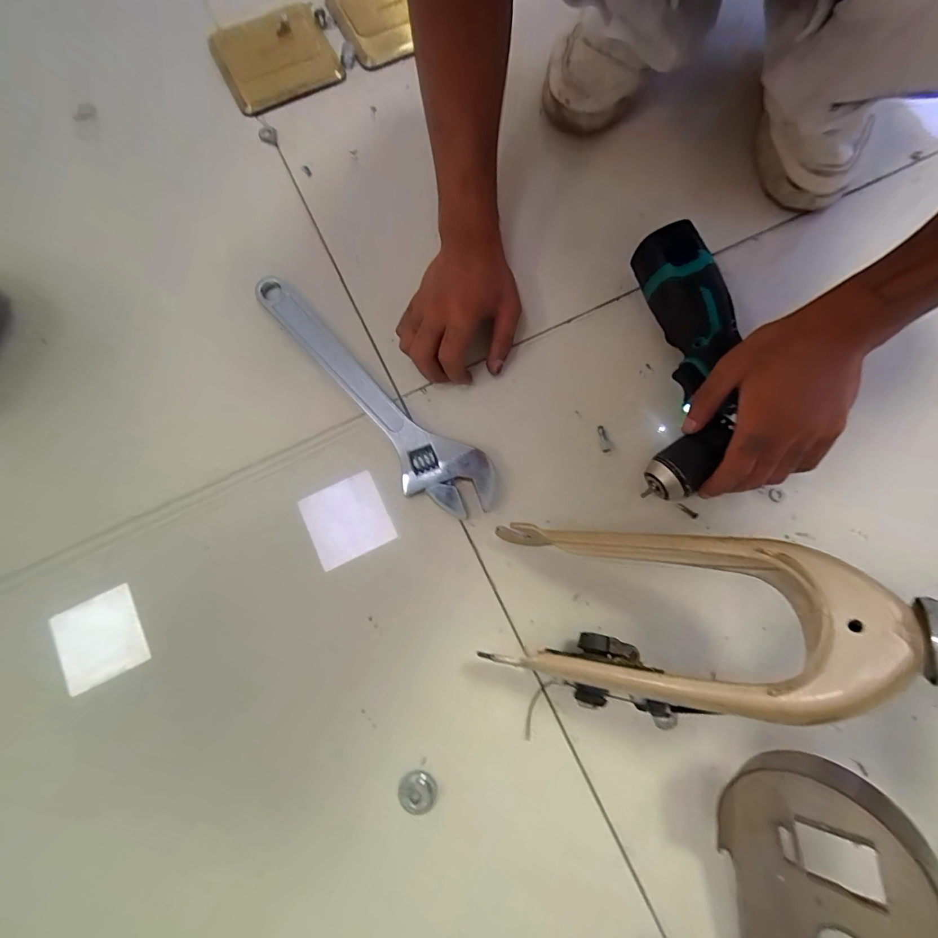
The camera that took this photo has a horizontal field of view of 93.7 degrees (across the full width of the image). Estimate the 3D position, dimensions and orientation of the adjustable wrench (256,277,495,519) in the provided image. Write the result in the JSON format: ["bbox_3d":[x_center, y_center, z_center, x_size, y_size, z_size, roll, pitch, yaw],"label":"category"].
[{"bbox_3d":[-0.095,-0.063,0.389,0.284,0.013,0.063,41,80,8],"label":"adjustable wrench"}]

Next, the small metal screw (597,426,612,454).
[{"bbox_3d":[0.119,-0.026,0.387,0.009,0.004,0.026,-13,78,-3],"label":"small metal screw"}]

